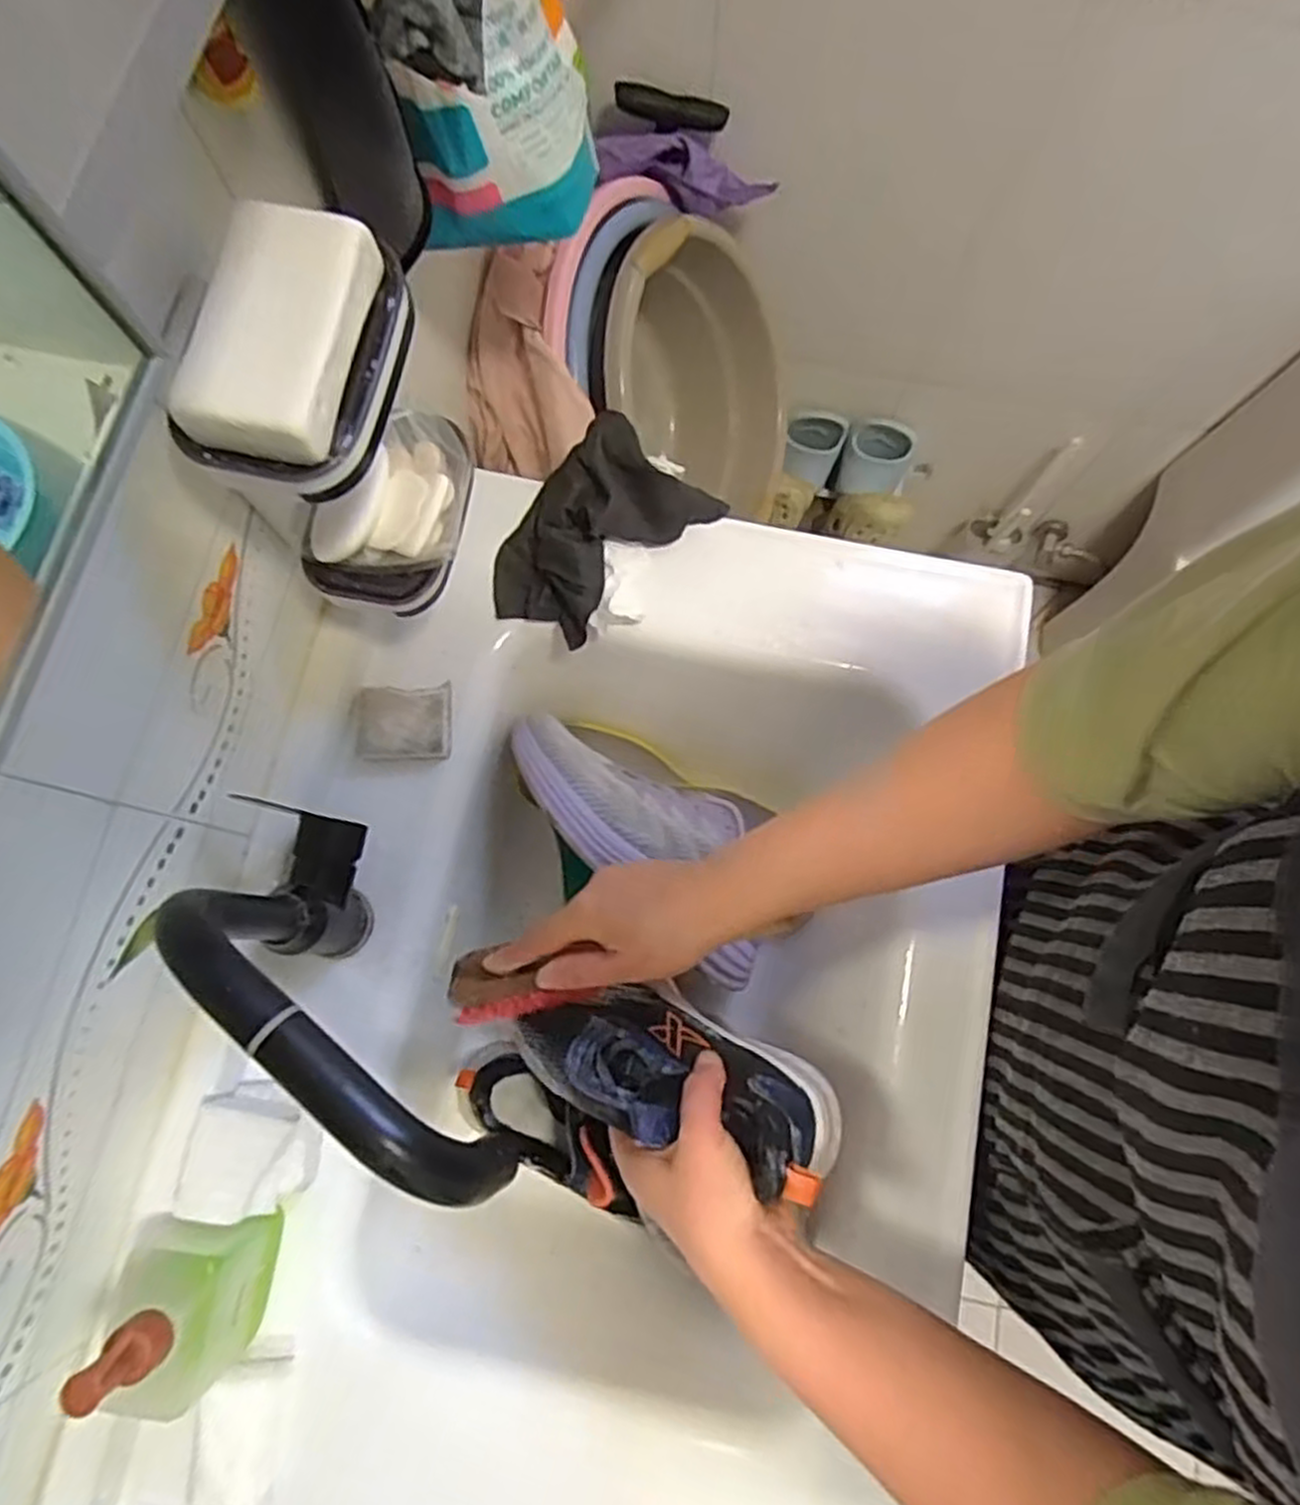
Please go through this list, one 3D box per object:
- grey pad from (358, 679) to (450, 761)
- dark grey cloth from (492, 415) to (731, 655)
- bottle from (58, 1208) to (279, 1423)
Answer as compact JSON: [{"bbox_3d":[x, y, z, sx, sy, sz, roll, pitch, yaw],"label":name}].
[{"bbox_3d":[-0.179,-0.022,0.566,0.067,0.013,0.057,-3,68,-1],"label":"grey pad"},{"bbox_3d":[-0.041,-0.166,0.579,0.106,0.064,0.172,42,80,9],"label":"dark grey cloth"},{"bbox_3d":[-0.254,0.304,0.419,0.051,0.140,0.082,5,77,1],"label":"bottle"}]

